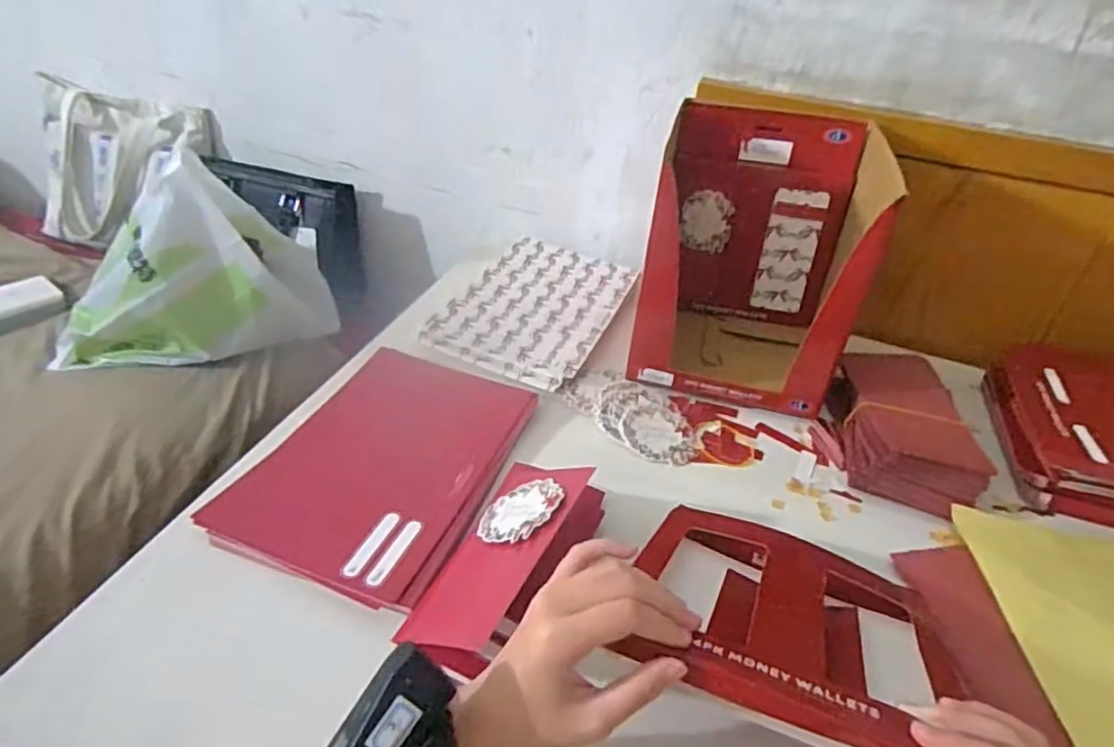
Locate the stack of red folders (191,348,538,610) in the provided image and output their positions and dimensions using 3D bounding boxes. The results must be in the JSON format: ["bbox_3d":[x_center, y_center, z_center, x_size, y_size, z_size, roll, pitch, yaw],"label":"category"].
[{"bbox_3d":[-0.147,0.072,0.576,0.186,0.012,0.268,16,36,13],"label":"stack of red folders"}]

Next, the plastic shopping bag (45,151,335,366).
[{"bbox_3d":[-0.447,-0.135,0.813,0.329,0.232,0.147,-20,43,-33],"label":"plastic shopping bag"}]

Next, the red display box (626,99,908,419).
[{"bbox_3d":[0.209,-0.124,0.704,0.212,0.237,0.230,12,35,8],"label":"red display box"}]

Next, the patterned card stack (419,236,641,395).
[{"bbox_3d":[-0.019,-0.084,0.787,0.174,0.010,0.271,19,40,15],"label":"patterned card stack"}]

